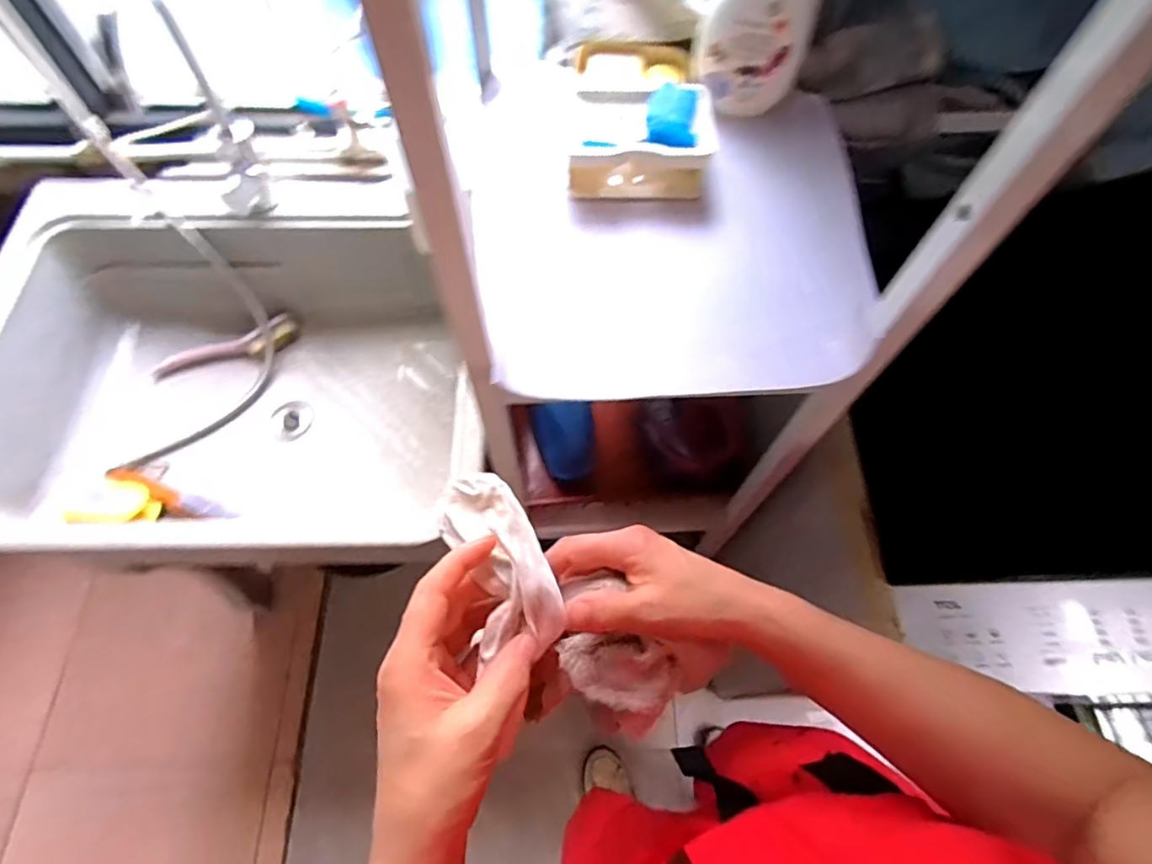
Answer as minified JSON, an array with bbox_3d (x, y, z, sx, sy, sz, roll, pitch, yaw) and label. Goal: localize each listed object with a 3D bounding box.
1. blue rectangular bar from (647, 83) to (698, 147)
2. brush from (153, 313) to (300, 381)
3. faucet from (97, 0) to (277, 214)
[{"bbox_3d":[0.092,-0.302,0.549,0.045,0.014,0.070,4,64,2],"label":"blue rectangular bar"},{"bbox_3d":[-0.562,-0.136,0.932,0.222,0.033,0.042,-21,66,-10],"label":"brush"},{"bbox_3d":[-0.436,-0.356,0.680,0.068,0.302,0.165,-19,66,-9],"label":"faucet"}]

